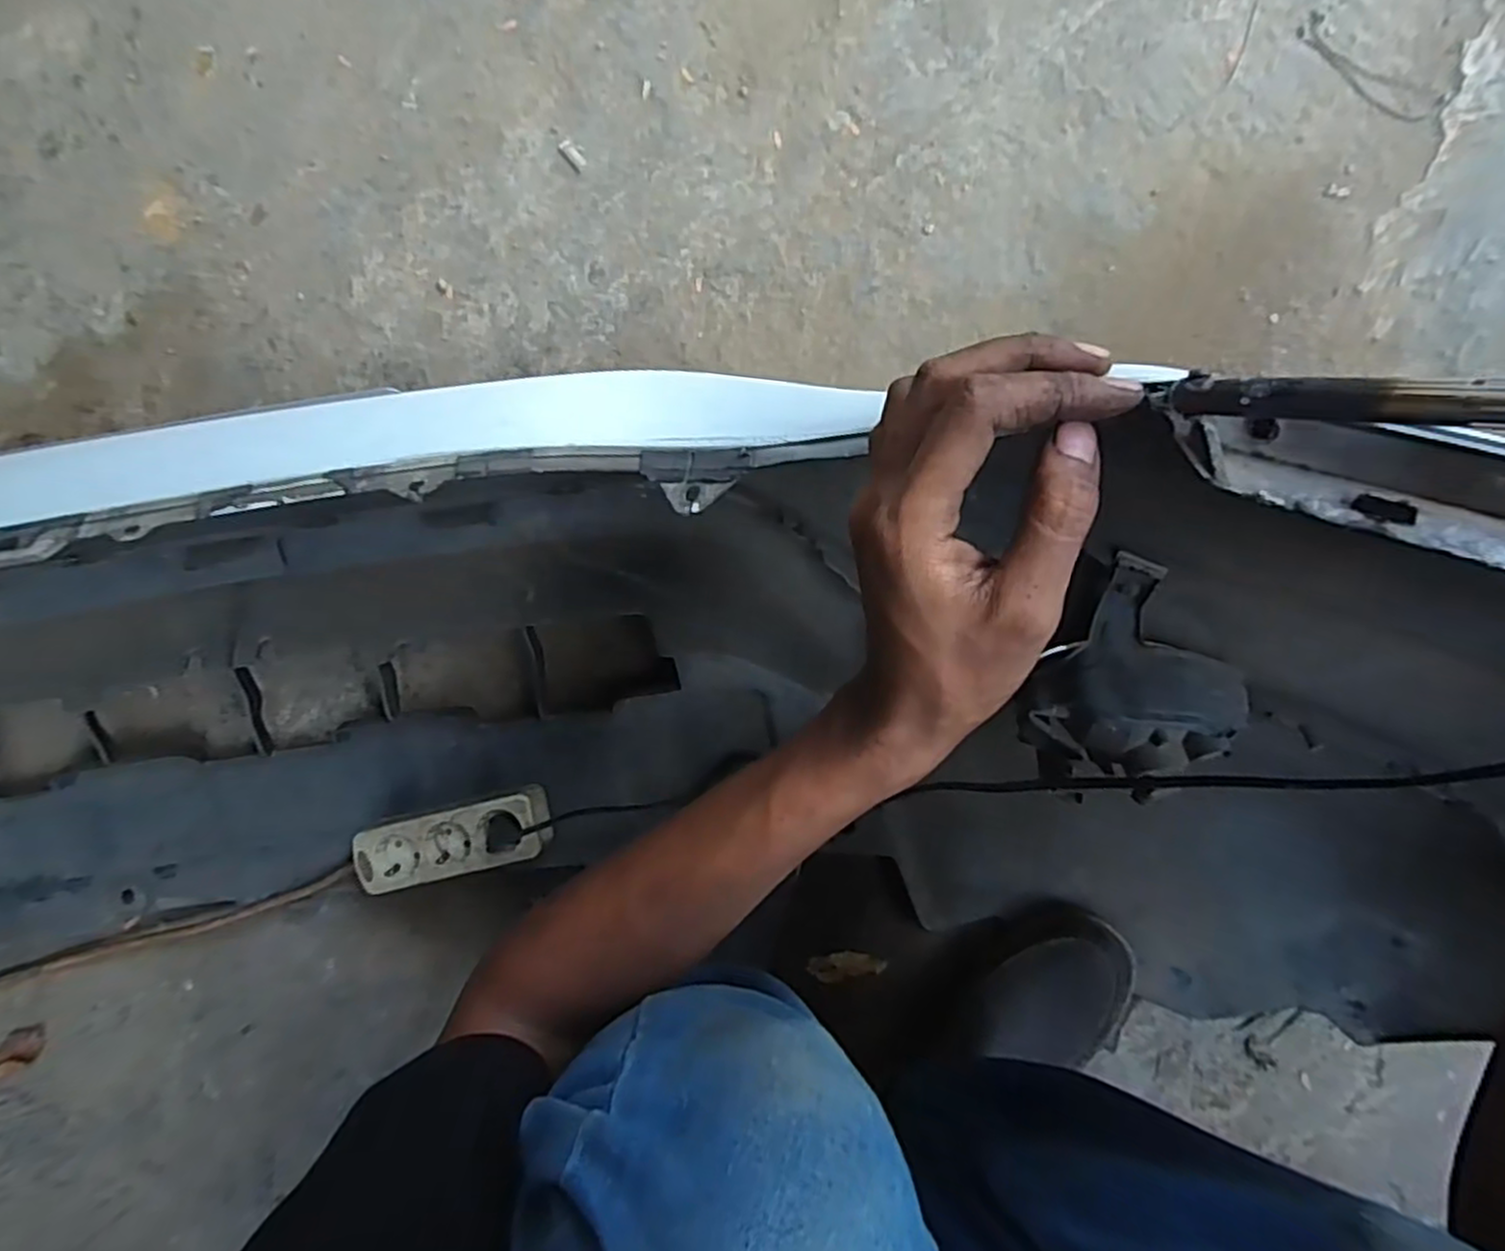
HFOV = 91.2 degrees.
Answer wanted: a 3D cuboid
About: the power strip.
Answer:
[{"bbox_3d":[-0.253,0.182,0.625,0.158,0.036,0.057,-16,91,3],"label":"power strip"}]

